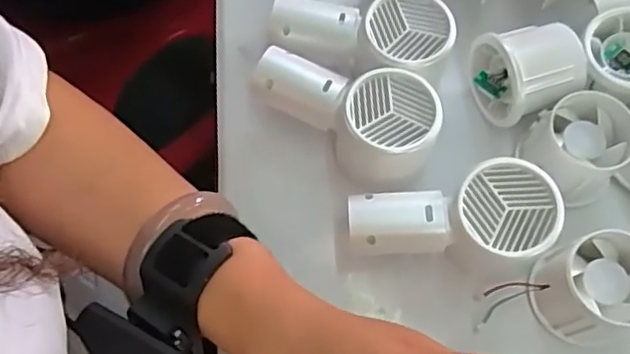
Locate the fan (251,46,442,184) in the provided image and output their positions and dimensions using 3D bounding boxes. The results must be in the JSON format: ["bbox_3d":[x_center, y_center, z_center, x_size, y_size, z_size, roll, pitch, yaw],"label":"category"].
[{"bbox_3d":[0.019,-0.042,0.370,0.113,0.041,0.061,33,71,11],"label":"fan"}]

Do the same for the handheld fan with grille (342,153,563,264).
[{"bbox_3d":[0.078,0.027,0.348,0.113,0.047,0.054,-8,67,12],"label":"handheld fan with grille"}]

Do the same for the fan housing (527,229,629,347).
[{"bbox_3d":[0.155,0.061,0.341,0.056,0.047,0.053,0,68,-1],"label":"fan housing"}]

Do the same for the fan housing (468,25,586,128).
[{"bbox_3d":[0.133,-0.063,0.383,0.055,0.042,0.052,-12,69,-6],"label":"fan housing"}]

